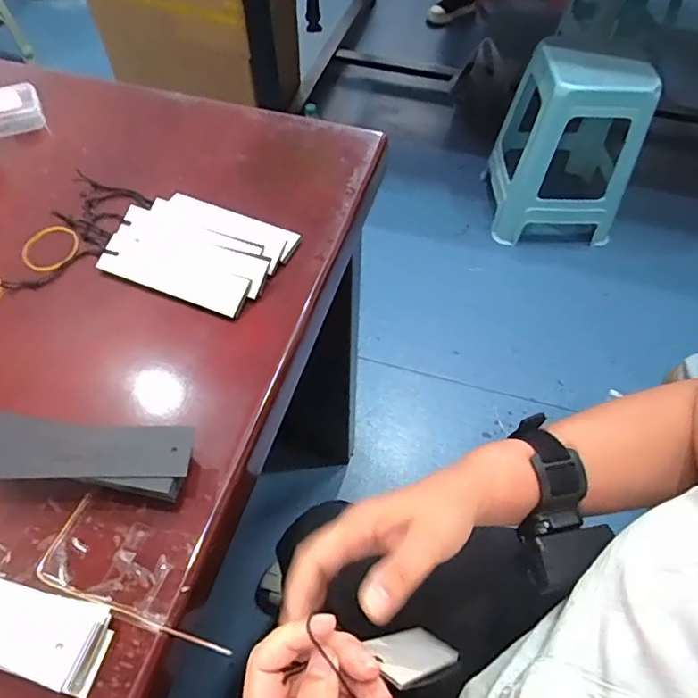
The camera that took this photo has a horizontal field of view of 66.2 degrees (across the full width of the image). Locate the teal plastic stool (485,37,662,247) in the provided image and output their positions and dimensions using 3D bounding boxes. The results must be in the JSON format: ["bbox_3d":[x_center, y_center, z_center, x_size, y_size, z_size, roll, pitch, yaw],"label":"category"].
[{"bbox_3d":[0.576,-0.528,1.413,0.330,0.445,0.297,6,57,2],"label":"teal plastic stool"}]

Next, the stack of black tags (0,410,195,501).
[{"bbox_3d":[-0.162,0.070,0.336,0.128,0.037,0.044,5,56,2],"label":"stack of black tags"}]

